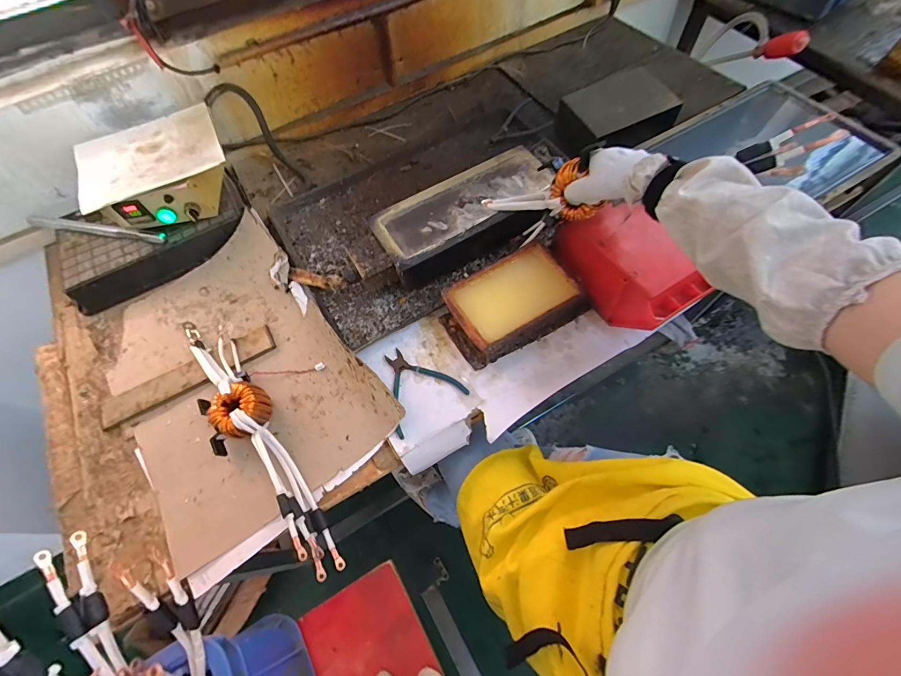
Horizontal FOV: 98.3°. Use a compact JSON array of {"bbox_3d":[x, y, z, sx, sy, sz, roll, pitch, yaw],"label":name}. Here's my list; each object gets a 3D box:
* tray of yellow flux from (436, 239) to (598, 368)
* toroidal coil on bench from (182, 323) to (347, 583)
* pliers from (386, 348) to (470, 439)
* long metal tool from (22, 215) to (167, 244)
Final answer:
[{"bbox_3d":[0.104,-0.060,0.659,0.227,0.066,0.139,-28,65,-10],"label":"tray of yellow flux"},{"bbox_3d":[-0.326,0.145,0.615,0.100,0.062,0.502,-33,66,-12],"label":"toroidal coil on bench"},{"bbox_3d":[-0.060,0.072,0.636,0.127,0.008,0.135,-32,66,-12],"label":"pliers"},{"bbox_3d":[-0.700,-0.217,0.766,0.306,0.017,0.022,9,64,8],"label":"long metal tool"}]

